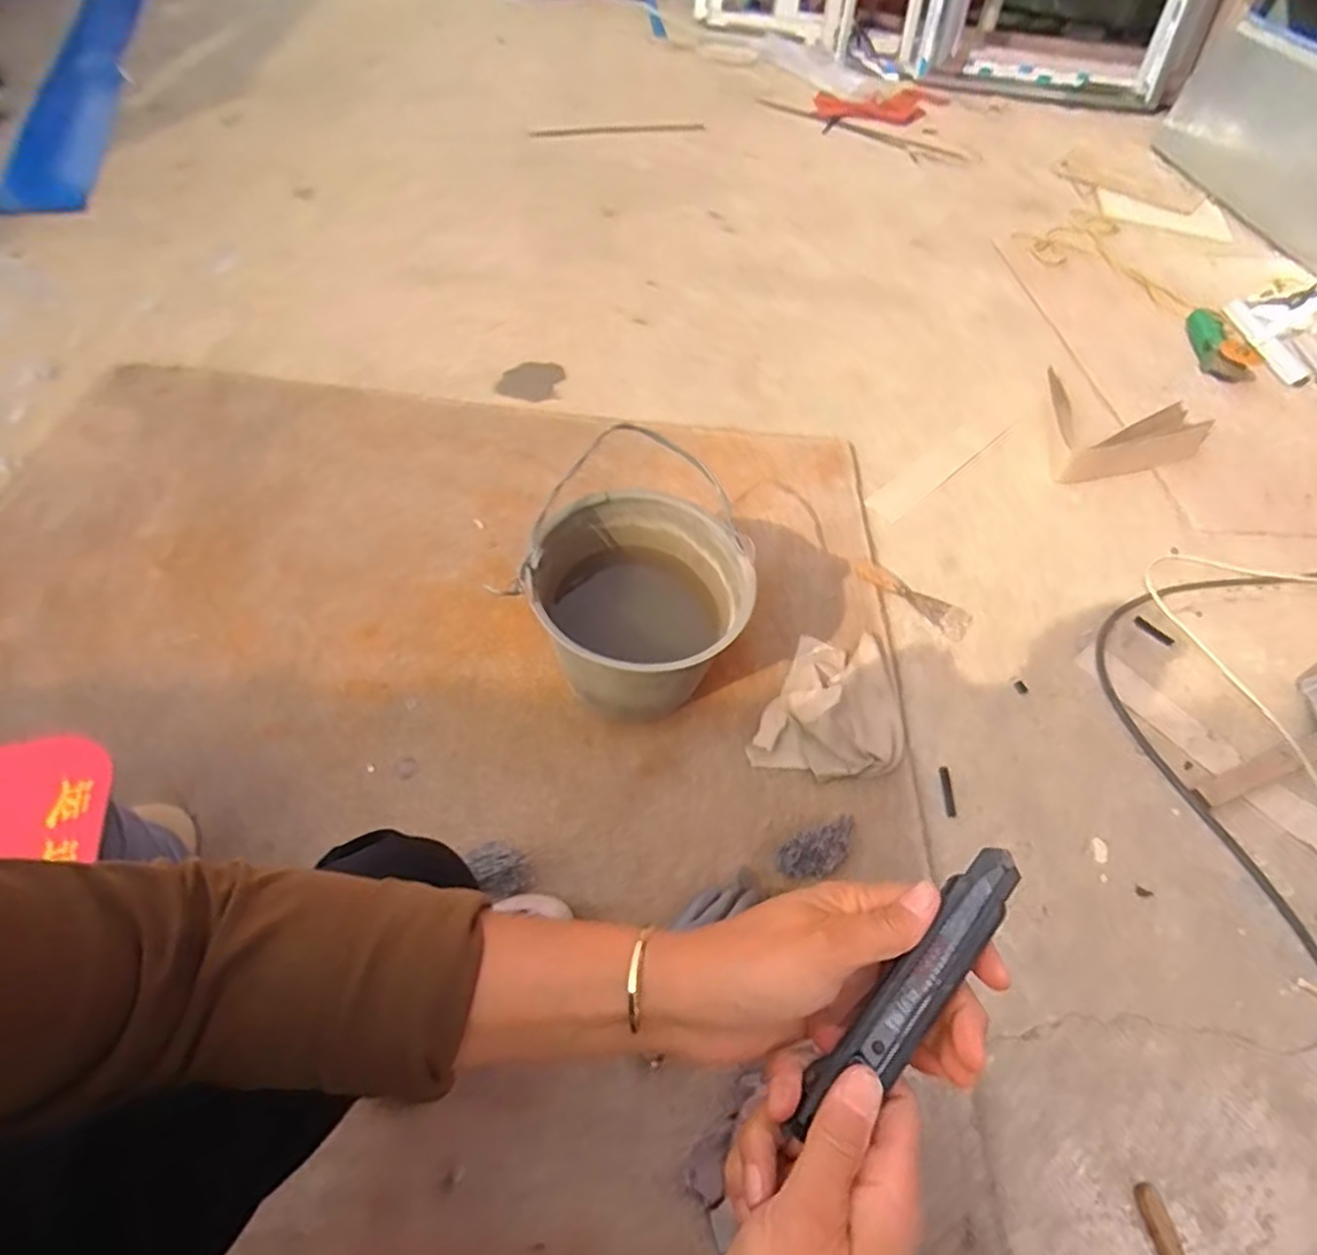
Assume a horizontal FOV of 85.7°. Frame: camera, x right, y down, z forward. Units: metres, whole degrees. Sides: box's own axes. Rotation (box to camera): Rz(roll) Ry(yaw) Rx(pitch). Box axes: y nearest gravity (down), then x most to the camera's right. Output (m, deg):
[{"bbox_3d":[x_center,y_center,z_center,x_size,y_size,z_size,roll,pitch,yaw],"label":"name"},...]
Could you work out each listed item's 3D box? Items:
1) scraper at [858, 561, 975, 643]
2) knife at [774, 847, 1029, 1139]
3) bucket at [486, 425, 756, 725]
[{"bbox_3d":[0.419,-0.048,1.178,0.200,0.012,0.062,33,60,15],"label":"scraper"},{"bbox_3d":[0.115,0.161,0.318,0.027,0.009,0.144,39,79,24],"label":"knife"},{"bbox_3d":[-0.031,-0.024,0.979,0.285,0.216,0.275,12,57,1],"label":"bucket"}]

